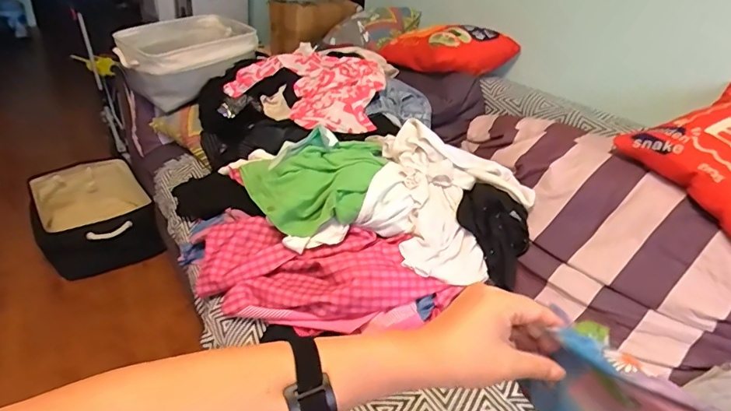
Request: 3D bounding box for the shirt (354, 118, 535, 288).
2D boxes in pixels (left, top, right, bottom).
[{"bbox_3d":[0.176,-0.005,1.022,0.373,0.210,0.321,13,30,13],"label":"shirt"}]

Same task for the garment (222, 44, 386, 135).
[{"bbox_3d":[-0.167,-0.370,1.392,0.494,0.139,0.302,25,35,30],"label":"garment"}]

